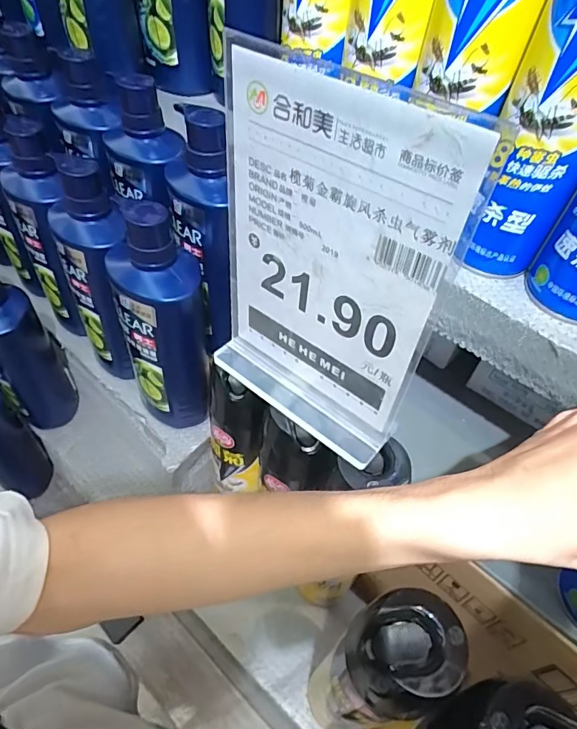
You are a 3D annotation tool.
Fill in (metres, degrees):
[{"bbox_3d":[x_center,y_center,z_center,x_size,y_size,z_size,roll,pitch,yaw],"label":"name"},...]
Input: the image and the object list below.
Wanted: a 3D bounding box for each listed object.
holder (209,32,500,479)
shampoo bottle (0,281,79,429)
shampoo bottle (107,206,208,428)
[{"bbox_3d":[0.013,-0.044,0.275,0.144,0.227,0.018,33,53,23],"label":"holder"},{"bbox_3d":[-0.308,-0.026,0.513,0.069,0.220,0.087,-27,57,-25],"label":"shampoo bottle"},{"bbox_3d":[-0.116,-0.025,0.434,0.069,0.208,0.078,-6,50,-10],"label":"shampoo bottle"}]

